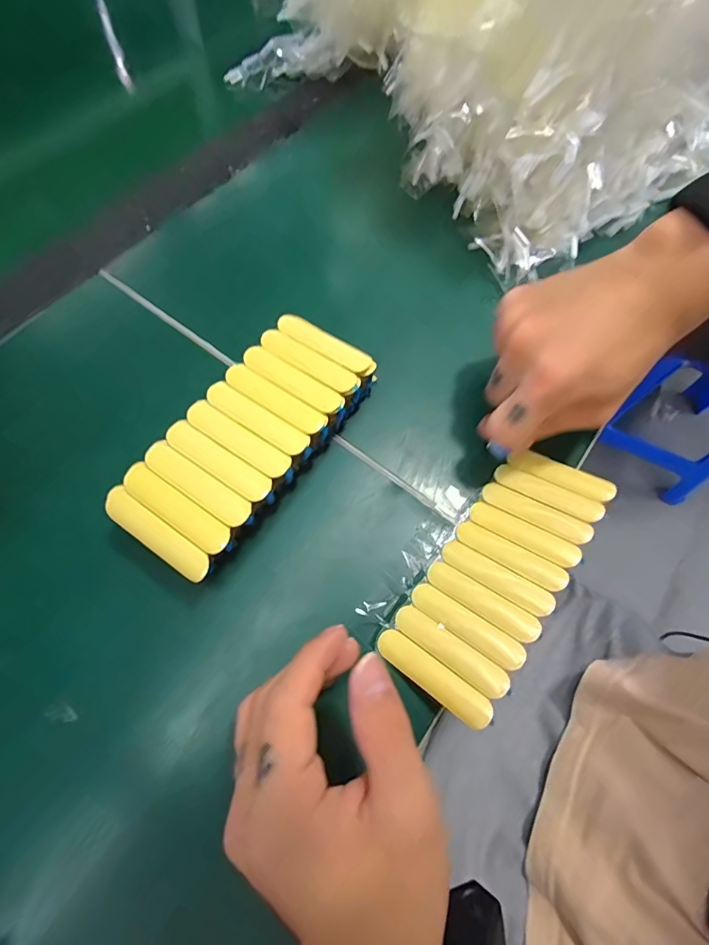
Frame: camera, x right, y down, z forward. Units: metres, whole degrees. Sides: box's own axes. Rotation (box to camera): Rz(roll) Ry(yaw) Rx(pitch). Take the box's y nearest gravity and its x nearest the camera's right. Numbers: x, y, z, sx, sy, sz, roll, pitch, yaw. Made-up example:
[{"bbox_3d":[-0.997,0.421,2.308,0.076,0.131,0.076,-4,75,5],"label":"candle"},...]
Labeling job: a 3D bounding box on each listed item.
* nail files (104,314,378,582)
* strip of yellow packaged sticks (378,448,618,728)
[{"bbox_3d":[-0.055,-0.015,0.250,0.068,0.039,0.148,34,70,11],"label":"nail files"},{"bbox_3d":[0.081,0.054,0.245,0.060,0.015,0.149,29,68,28],"label":"strip of yellow packaged sticks"}]

